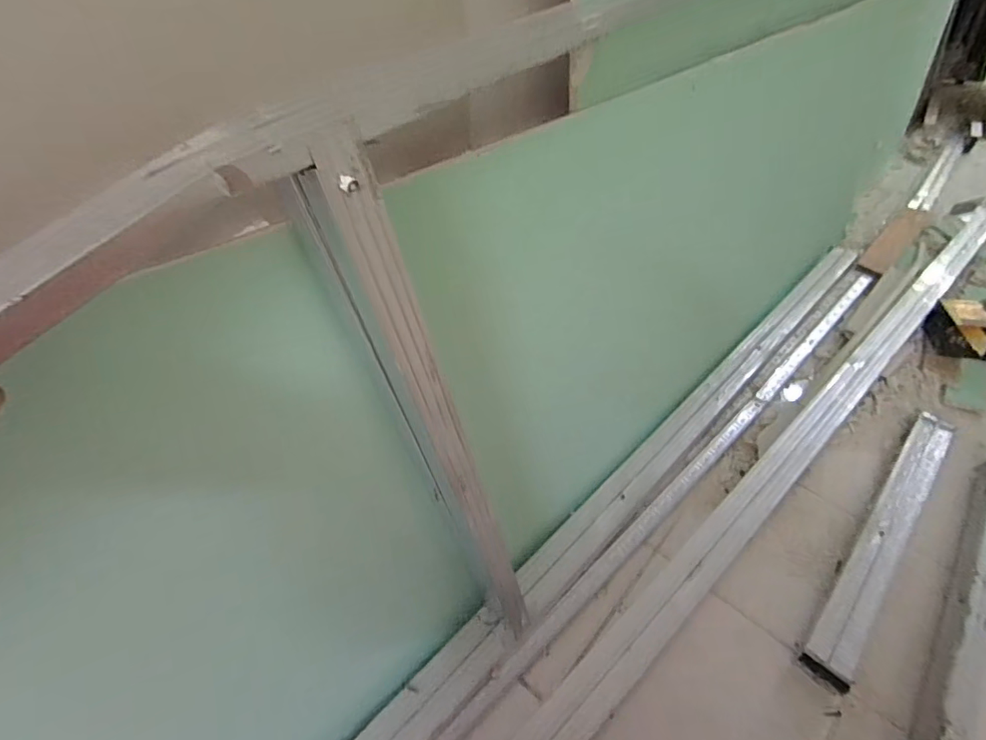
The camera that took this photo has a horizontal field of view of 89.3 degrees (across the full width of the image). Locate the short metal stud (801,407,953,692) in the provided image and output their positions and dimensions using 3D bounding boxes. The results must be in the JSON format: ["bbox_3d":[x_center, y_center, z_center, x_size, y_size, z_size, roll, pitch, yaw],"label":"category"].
[{"bbox_3d":[0.682,0.268,0.861,0.063,0.049,0.635,36,54,29],"label":"short metal stud"}]

